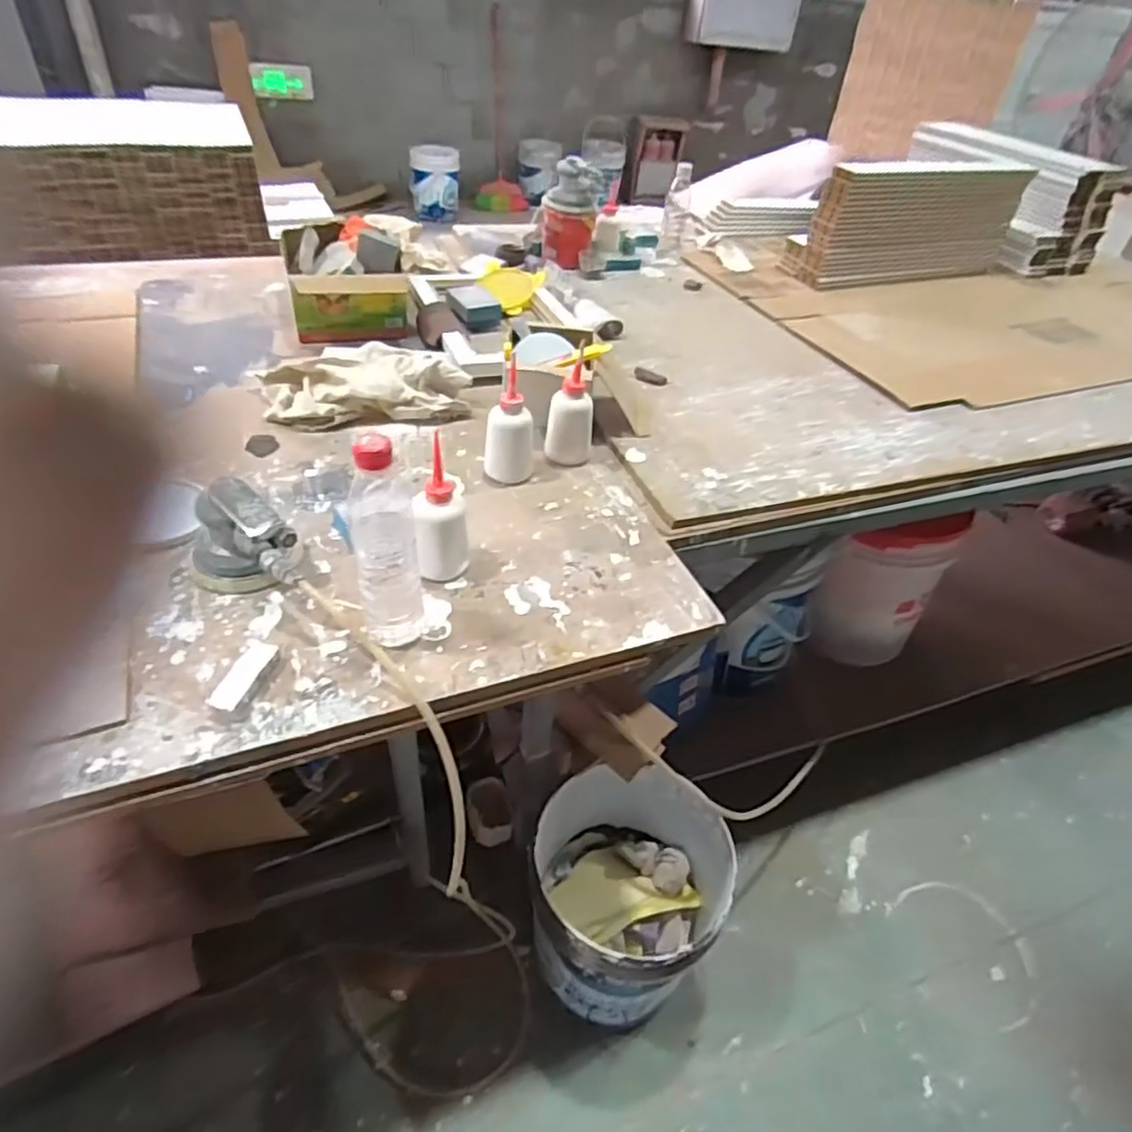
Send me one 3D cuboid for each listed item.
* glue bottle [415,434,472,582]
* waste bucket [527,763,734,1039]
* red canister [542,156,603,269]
[{"bbox_3d":[-0.134,-0.052,0.713,0.058,0.151,0.064,6,41,-2],"label":"glue bottle"},{"bbox_3d":[0.082,0.501,1.077,0.300,0.290,0.296,35,48,27],"label":"waste bucket"},{"bbox_3d":[0.009,-0.777,1.488,0.126,0.189,0.139,4,42,-4],"label":"red canister"}]

